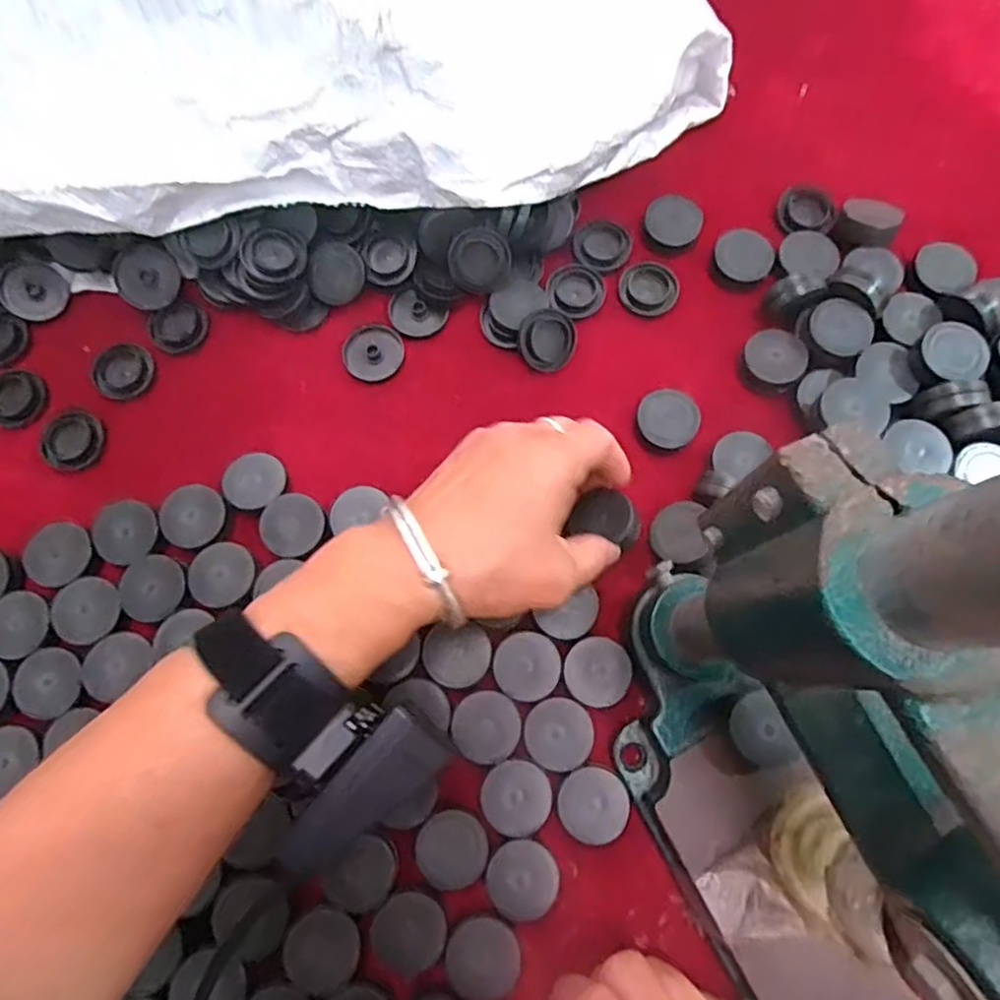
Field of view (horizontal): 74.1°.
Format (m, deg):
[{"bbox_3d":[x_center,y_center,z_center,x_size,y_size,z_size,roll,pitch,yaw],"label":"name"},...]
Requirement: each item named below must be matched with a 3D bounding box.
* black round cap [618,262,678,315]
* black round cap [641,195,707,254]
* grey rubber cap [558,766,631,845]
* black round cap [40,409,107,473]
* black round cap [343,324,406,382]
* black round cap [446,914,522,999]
[{"bbox_3d":[0.085,-0.121,0.376,0.033,0.004,0.032,0,76,0],"label":"black round cap"},{"bbox_3d":[0.099,-0.159,0.382,0.032,0.007,0.034,0,76,0],"label":"black round cap"},{"bbox_3d":[0.043,0.140,0.306,0.031,0.010,0.031,0,76,0],"label":"grey rubber cap"},{"bbox_3d":[-0.229,-0.032,0.354,0.030,0.005,0.032,0,76,0],"label":"black round cap"},{"bbox_3d":[-0.070,-0.082,0.370,0.033,0.006,0.030,-19,93,1],"label":"black round cap"},{"bbox_3d":[-0.007,0.202,0.293,0.030,0.012,0.032,0,76,0],"label":"black round cap"}]

